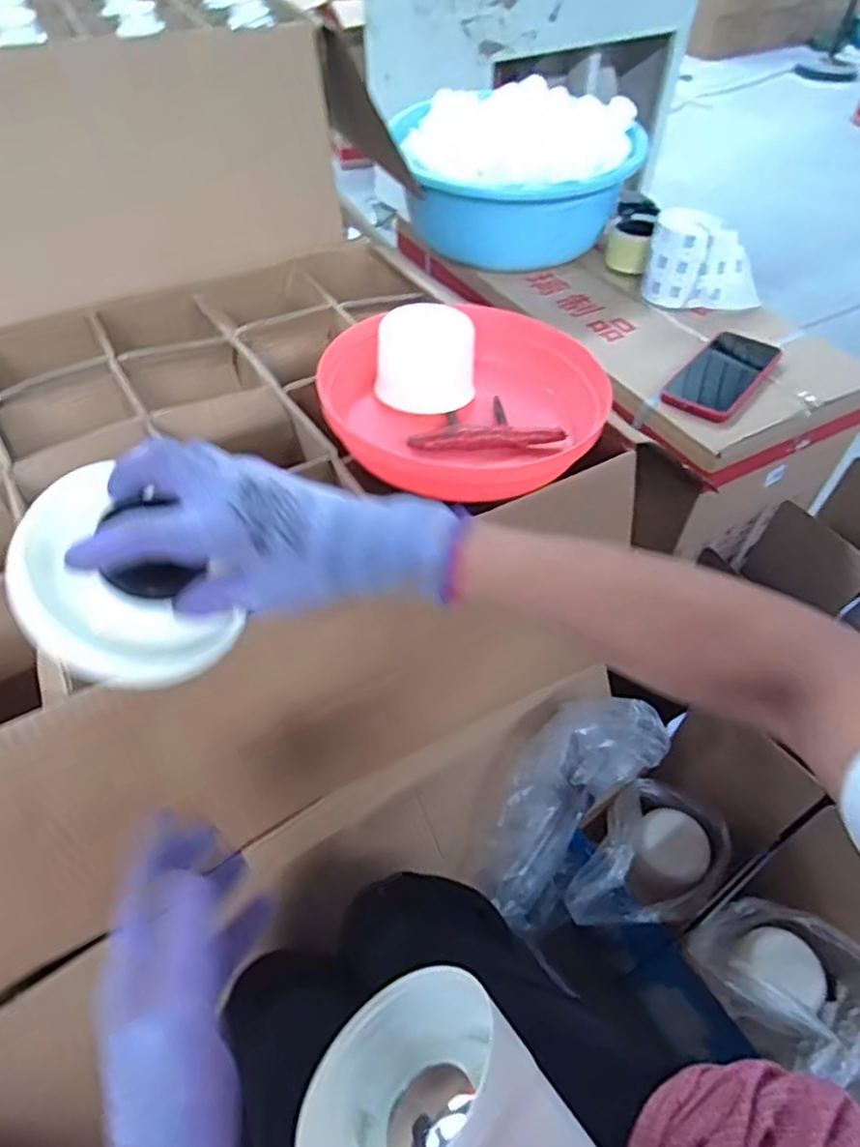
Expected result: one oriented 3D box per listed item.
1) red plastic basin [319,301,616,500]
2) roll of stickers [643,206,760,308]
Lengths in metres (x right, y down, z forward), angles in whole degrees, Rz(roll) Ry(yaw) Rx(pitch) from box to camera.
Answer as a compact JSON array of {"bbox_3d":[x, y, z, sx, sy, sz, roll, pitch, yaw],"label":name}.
[{"bbox_3d":[0.038,-0.144,0.551,0.238,0.067,0.205,-36,59,-27],"label":"red plastic basin"},{"bbox_3d":[0.362,-0.401,0.859,0.154,0.110,0.058,17,52,12],"label":"roll of stickers"}]

